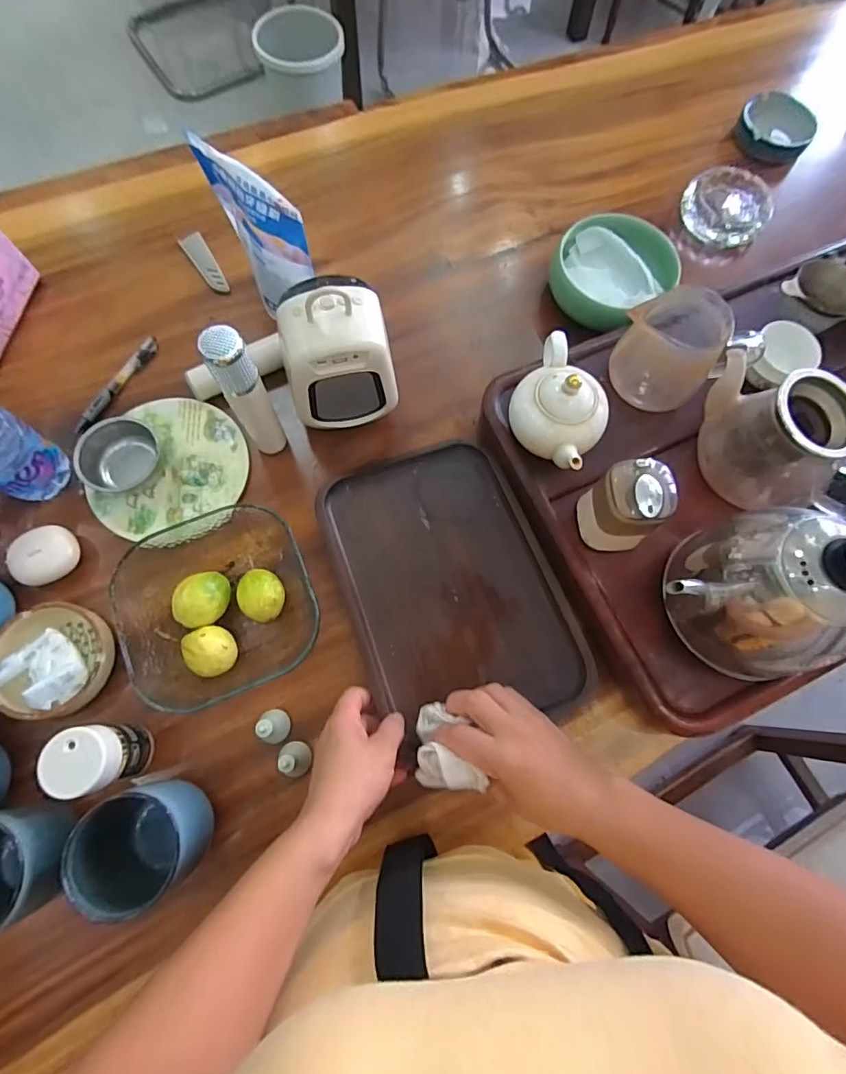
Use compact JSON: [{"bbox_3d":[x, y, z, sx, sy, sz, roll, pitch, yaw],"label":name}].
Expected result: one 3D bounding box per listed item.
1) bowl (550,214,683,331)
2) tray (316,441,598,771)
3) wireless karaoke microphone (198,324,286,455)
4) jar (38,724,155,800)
[{"bbox_3d":[0.217,-0.313,0.600,0.113,0.063,0.131,-41,79,-13],"label":"bowl"},{"bbox_3d":[0.023,0.040,0.489,0.195,0.029,0.278,-18,74,-7],"label":"tray"},{"bbox_3d":[-0.163,-0.128,0.477,0.035,0.168,0.030,-28,76,-10],"label":"wireless karaoke microphone"},{"bbox_3d":[-0.267,0.181,0.417,0.048,0.078,0.048,1,73,-2],"label":"jar"}]

